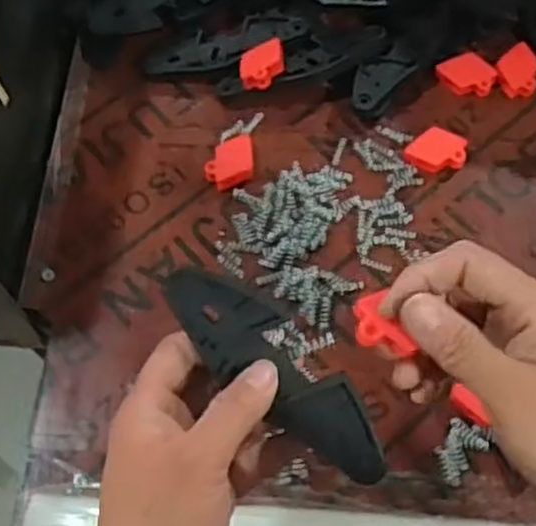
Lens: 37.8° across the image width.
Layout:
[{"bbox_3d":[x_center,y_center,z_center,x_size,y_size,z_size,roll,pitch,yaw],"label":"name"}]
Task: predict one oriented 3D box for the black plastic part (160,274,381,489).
[{"bbox_3d":[0.006,0.048,0.346,0.123,0.006,0.037,39,86,-2],"label":"black plastic part"}]

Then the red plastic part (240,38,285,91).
[{"bbox_3d":[-0.004,-0.144,0.566,0.031,0.008,0.039,-4,66,1],"label":"red plastic part"}]

